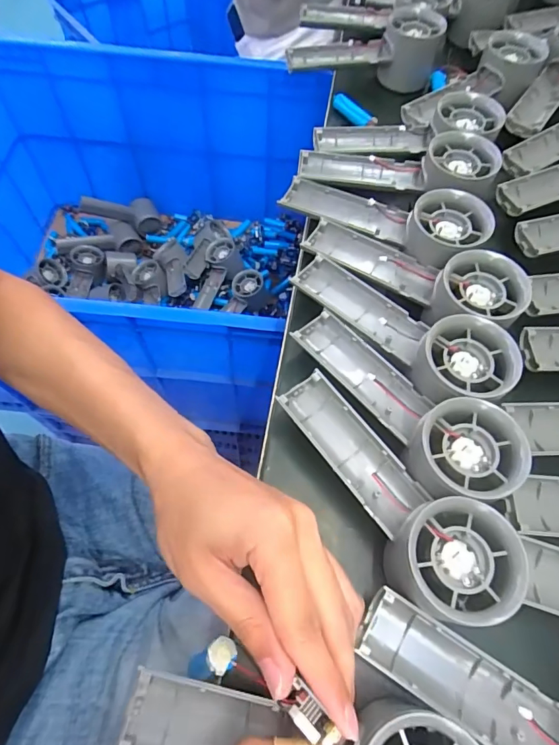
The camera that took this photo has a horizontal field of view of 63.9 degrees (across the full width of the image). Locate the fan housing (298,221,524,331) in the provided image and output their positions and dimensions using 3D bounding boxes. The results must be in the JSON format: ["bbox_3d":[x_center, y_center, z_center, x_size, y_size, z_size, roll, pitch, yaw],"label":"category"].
[{"bbox_3d":[0.093,-0.069,0.326,0.156,0.035,0.055,26,63,26],"label":"fan housing"}]

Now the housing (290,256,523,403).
[{"bbox_3d":[0.078,-0.031,0.302,0.157,0.030,0.056,35,66,30],"label":"housing"}]

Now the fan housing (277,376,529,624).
[{"bbox_3d":[0.058,0.059,0.246,0.054,0.032,0.155,-34,69,-18],"label":"fan housing"}]

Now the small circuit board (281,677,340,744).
[{"bbox_3d":[0.013,0.142,0.183,0.010,0.006,0.025,-42,86,-21],"label":"small circuit board"}]

